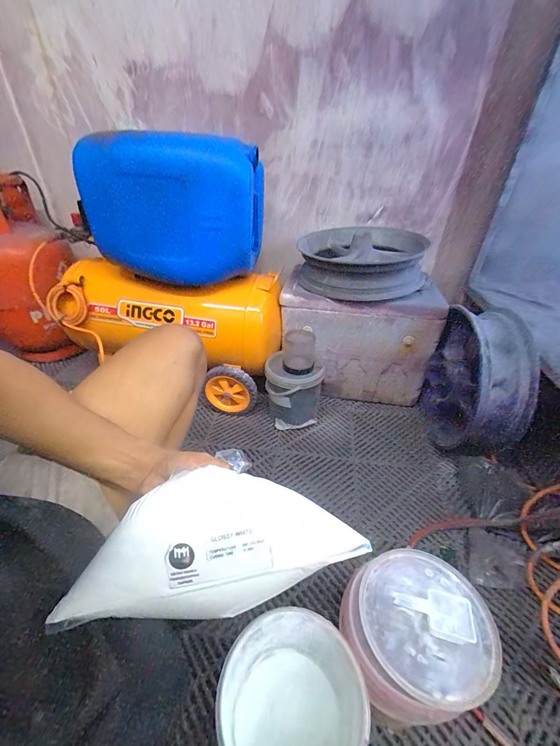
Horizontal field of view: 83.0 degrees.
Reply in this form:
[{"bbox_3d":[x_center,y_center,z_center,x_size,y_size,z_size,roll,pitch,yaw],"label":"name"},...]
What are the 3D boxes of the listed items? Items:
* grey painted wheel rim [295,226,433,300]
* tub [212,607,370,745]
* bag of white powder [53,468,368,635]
[{"bbox_3d":[0.223,-0.318,0.888,0.338,0.110,0.327,6,36,7],"label":"grey painted wheel rim"},{"bbox_3d":[0.015,0.413,0.384,0.151,0.165,0.153,0,36,0],"label":"tub"},{"bbox_3d":[-0.052,0.136,0.262,0.216,0.079,0.080,-6,36,-9],"label":"bag of white powder"}]

